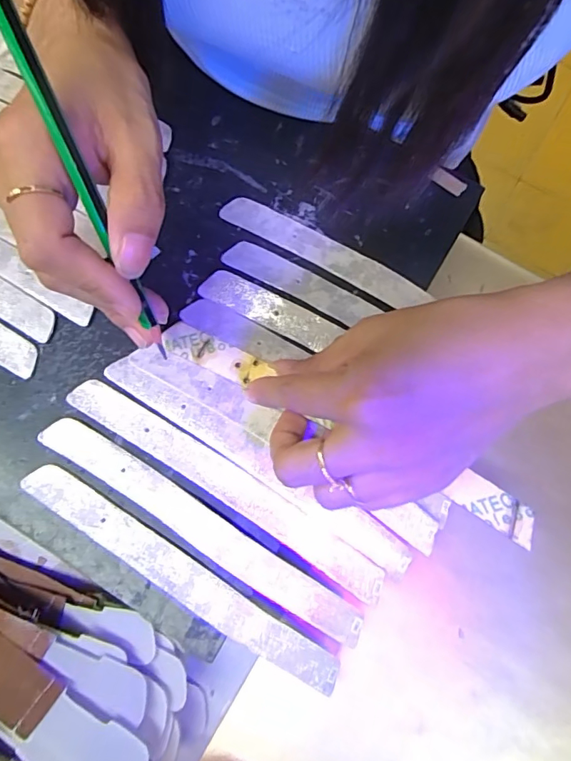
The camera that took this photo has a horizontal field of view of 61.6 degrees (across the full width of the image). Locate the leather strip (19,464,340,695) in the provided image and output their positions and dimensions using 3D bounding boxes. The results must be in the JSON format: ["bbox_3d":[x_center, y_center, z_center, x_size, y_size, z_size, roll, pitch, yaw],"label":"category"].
[{"bbox_3d":[-0.050,0.098,0.245,0.183,0.028,0.020,33,77,7],"label":"leather strip"}]

